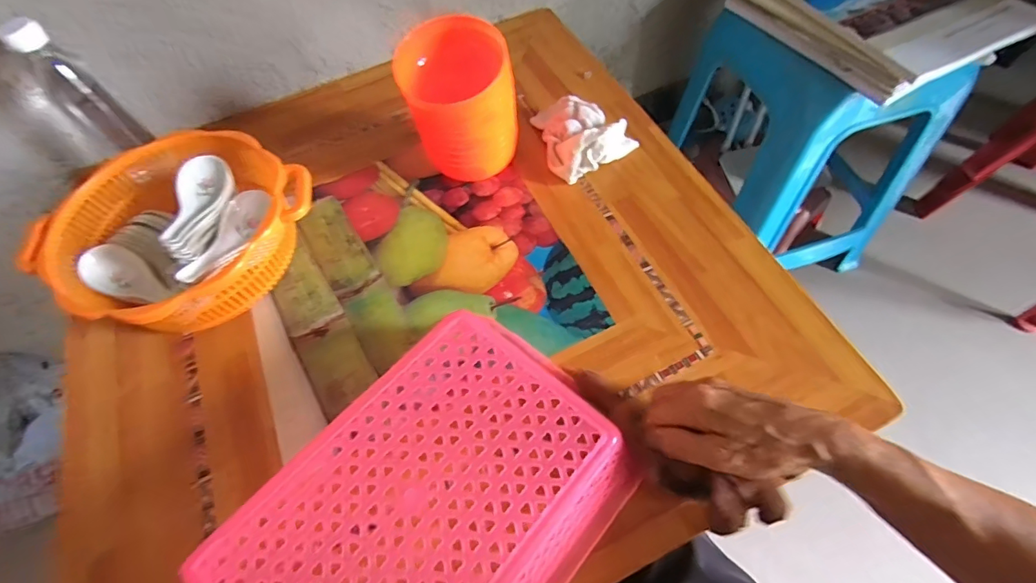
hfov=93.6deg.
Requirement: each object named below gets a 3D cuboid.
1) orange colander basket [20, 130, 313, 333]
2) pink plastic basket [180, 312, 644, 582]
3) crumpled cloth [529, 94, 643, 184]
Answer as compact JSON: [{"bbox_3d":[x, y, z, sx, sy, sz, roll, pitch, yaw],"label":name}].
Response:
[{"bbox_3d":[-0.335,-0.059,0.495,0.216,0.084,0.218,30,67,19],"label":"orange colander basket"},{"bbox_3d":[-0.057,0.166,0.348,0.185,0.096,0.261,37,69,22],"label":"pink plastic basket"},{"bbox_3d":[0.065,-0.188,0.554,0.093,0.049,0.108,-32,63,-13],"label":"crumpled cloth"}]

